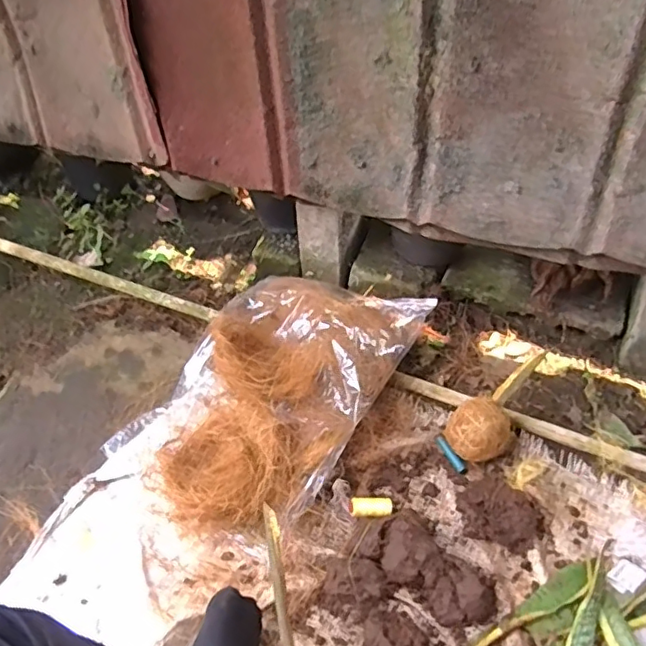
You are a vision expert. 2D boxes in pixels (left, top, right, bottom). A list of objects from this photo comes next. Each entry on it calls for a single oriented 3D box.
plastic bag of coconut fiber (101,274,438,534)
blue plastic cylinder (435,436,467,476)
[{"bbox_3d":[-0.064,0.064,0.837,0.290,0.105,0.475,25,56,25],"label":"plastic bag of coconut fiber"},{"bbox_3d":[0.181,0.187,0.809,0.015,0.015,0.062,-28,52,-18],"label":"blue plastic cylinder"}]

